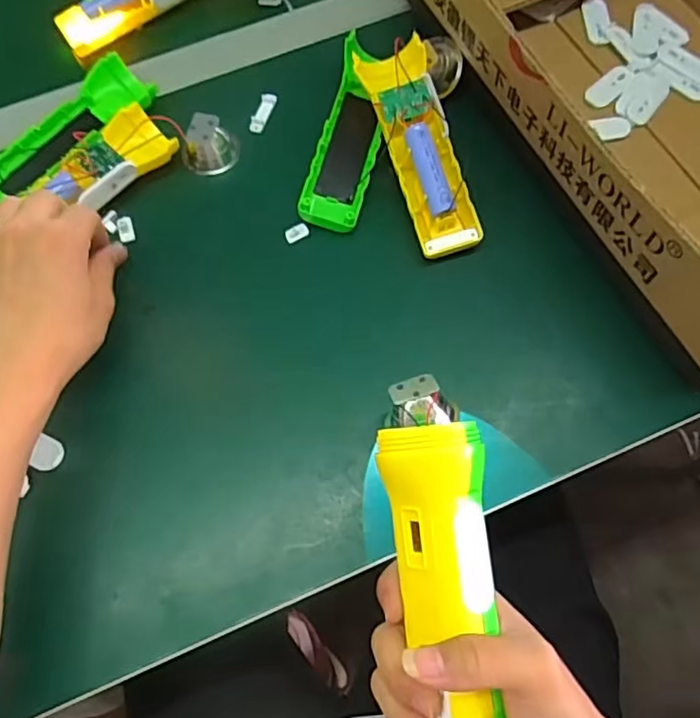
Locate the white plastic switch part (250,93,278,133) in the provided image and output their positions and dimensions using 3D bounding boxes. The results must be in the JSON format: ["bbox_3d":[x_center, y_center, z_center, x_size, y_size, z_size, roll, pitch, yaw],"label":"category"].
[{"bbox_3d":[-0.068,-0.193,0.466,0.012,0.005,0.037,18,69,10],"label":"white plastic switch part"}]

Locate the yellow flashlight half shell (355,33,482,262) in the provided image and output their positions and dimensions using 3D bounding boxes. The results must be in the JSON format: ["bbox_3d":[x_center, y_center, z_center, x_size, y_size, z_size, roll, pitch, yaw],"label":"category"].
[{"bbox_3d":[0.049,-0.148,0.411,0.046,0.021,0.155,-16,82,-4],"label":"yellow flashlight half shell"}]

